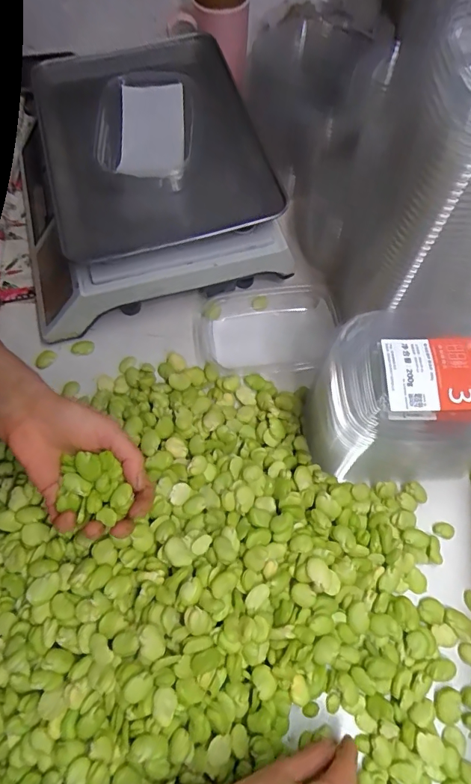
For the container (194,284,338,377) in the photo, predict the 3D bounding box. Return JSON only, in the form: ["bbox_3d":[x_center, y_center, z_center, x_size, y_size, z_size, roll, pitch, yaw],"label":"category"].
[{"bbox_3d":[0.037,-0.073,0.544,0.170,0.046,0.116,-8,68,-2],"label":"container"}]

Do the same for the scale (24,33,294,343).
[{"bbox_3d":[-0.129,-0.262,0.536,0.294,0.130,0.330,-16,68,-5],"label":"scale"}]

